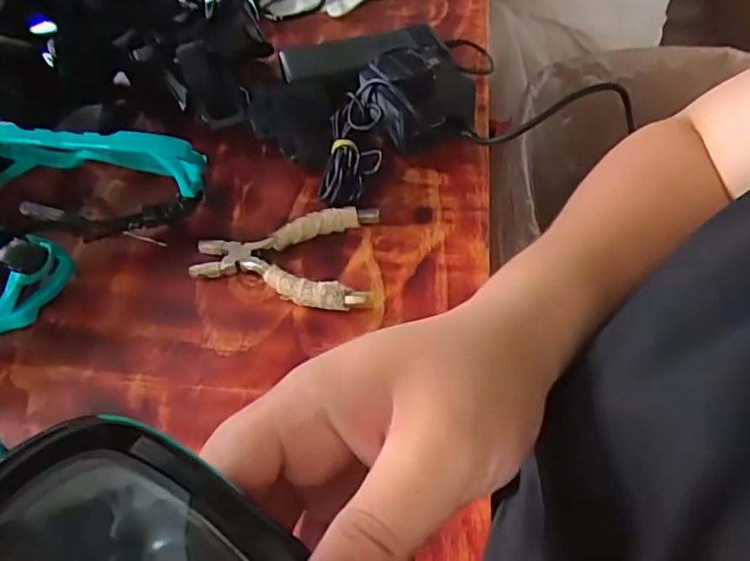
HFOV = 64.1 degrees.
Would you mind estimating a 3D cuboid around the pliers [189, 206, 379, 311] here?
[{"bbox_3d":[-0.064,-0.017,0.418,0.127,0.017,0.086,0,48,5],"label":"pliers"}]

